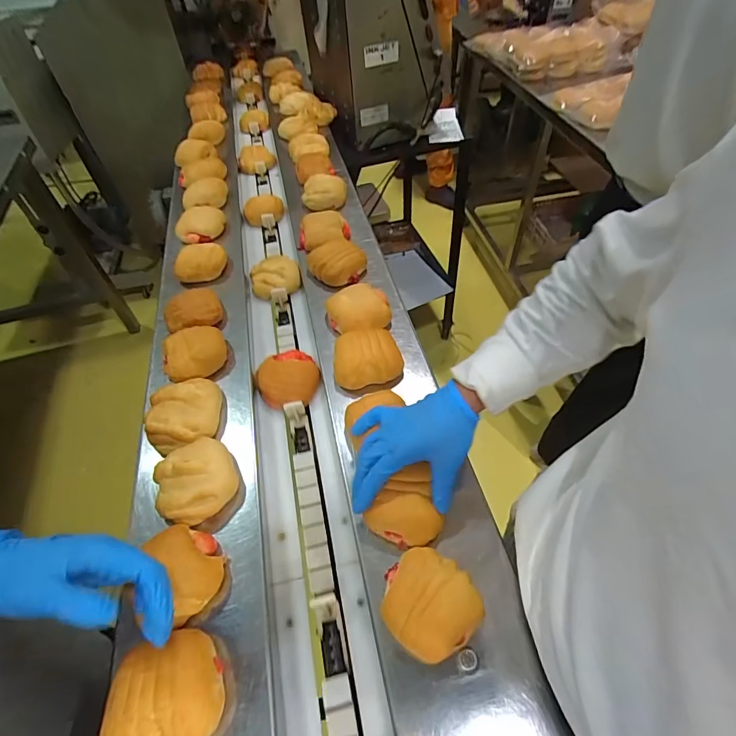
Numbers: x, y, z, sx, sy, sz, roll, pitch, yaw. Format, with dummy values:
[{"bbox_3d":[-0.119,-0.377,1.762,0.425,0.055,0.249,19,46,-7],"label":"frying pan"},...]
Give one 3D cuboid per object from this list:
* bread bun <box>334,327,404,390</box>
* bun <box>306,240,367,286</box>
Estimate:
[{"bbox_3d":[-0.006,-0.018,0.589,0.096,0.045,0.087,-17,53,-10],"label":"bread bun"},{"bbox_3d":[-0.053,-0.183,0.733,0.100,0.038,0.099,-17,53,-10],"label":"bun"}]

